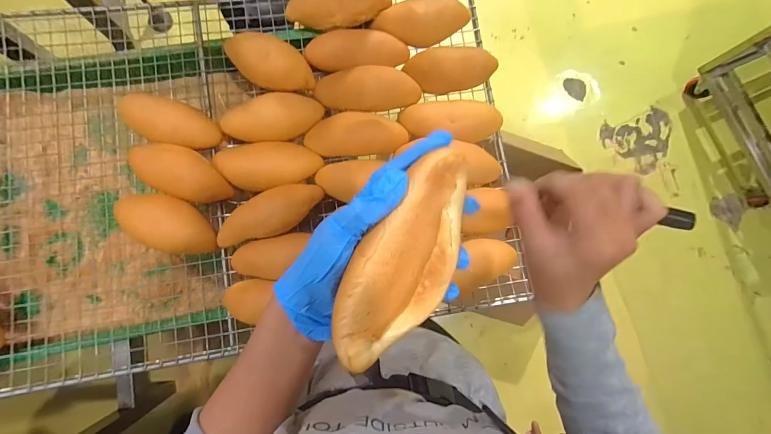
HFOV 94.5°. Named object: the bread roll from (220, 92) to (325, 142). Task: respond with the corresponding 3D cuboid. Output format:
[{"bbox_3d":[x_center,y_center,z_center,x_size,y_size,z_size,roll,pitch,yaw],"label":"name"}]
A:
[{"bbox_3d":[-0.162,-0.142,0.516,0.143,0.051,0.063,-18,84,-7],"label":"bread roll"}]

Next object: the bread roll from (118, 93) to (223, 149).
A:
[{"bbox_3d":[-0.310,-0.133,0.508,0.137,0.048,0.055,14,81,-3],"label":"bread roll"}]

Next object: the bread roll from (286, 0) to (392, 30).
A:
[{"bbox_3d":[-0.067,-0.318,0.551,0.152,0.046,0.053,-7,83,-6],"label":"bread roll"}]

